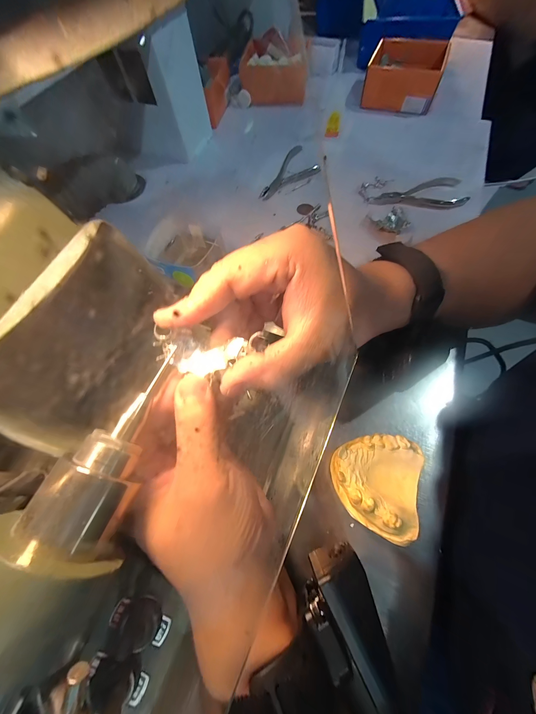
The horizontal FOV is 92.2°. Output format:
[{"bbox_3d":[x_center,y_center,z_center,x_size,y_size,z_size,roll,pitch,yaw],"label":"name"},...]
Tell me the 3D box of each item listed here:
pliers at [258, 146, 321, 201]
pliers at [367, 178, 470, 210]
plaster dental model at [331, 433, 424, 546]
[{"bbox_3d":[0.021,-0.275,0.384,0.111,0.010,0.057,-35,68,-12],"label":"pliers"},{"bbox_3d":[0.204,-0.226,0.355,0.127,0.006,0.058,-3,66,2],"label":"pliers"},{"bbox_3d":[0.082,0.094,0.202,0.062,0.037,0.068,19,68,11],"label":"plaster dental model"}]

